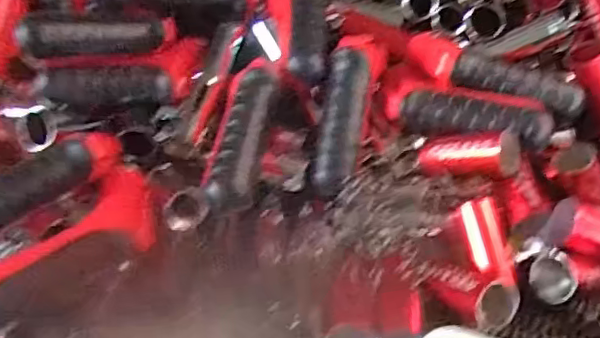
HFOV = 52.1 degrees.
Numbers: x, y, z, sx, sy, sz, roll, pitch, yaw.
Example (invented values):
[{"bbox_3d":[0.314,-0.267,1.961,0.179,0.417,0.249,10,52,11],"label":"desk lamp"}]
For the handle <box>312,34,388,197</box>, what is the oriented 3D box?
[{"bbox_3d":[0.034,-0.038,0.450,0.036,0.027,0.115,11,84,15],"label":"handle"}]

